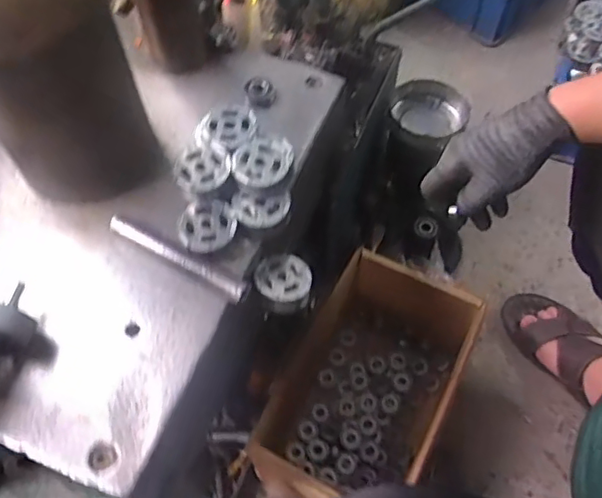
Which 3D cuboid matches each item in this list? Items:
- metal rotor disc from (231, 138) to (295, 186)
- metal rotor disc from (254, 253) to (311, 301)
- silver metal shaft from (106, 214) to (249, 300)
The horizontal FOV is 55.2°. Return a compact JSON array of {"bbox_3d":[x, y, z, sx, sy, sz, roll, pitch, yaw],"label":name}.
[{"bbox_3d":[-0.031,-0.077,0.519,0.061,0.015,0.047,-21,61,-10],"label":"metal rotor disc"},{"bbox_3d":[-0.015,0.024,0.527,0.050,0.009,0.050,-1,60,2],"label":"metal rotor disc"},{"bbox_3d":[-0.106,0.008,0.500,0.138,0.020,0.016,26,64,16],"label":"silver metal shaft"}]

